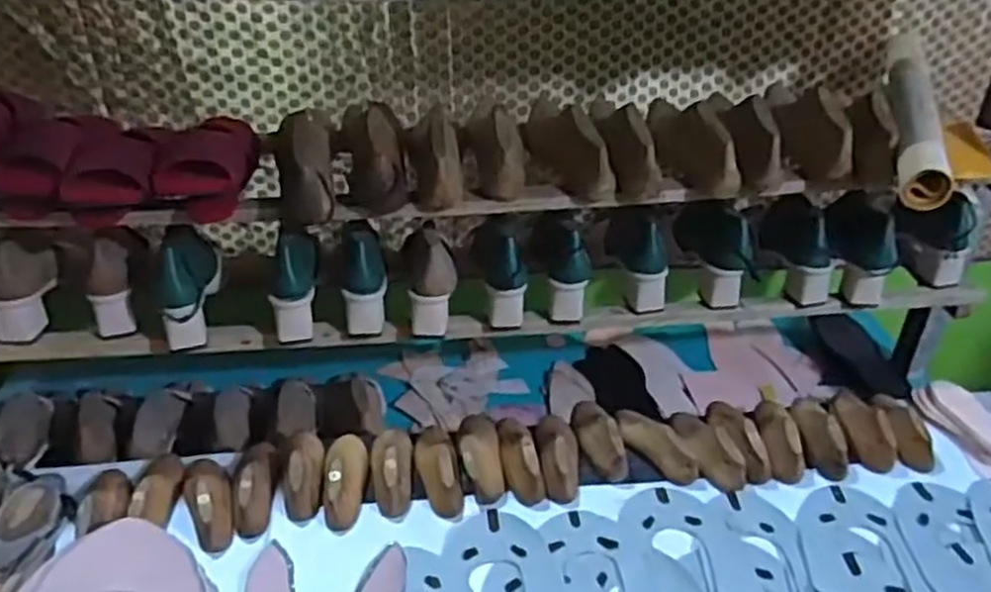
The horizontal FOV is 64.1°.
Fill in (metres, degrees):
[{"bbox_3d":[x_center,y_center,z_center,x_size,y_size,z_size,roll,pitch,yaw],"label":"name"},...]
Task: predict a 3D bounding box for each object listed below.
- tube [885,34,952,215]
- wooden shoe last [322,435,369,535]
[{"bbox_3d":[0.549,-0.250,1.039,0.055,0.047,0.464,-21,26,35],"label":"tube"},{"bbox_3d":[-0.184,0.214,0.960,0.054,0.053,0.138,-5,35,-8],"label":"wooden shoe last"}]

